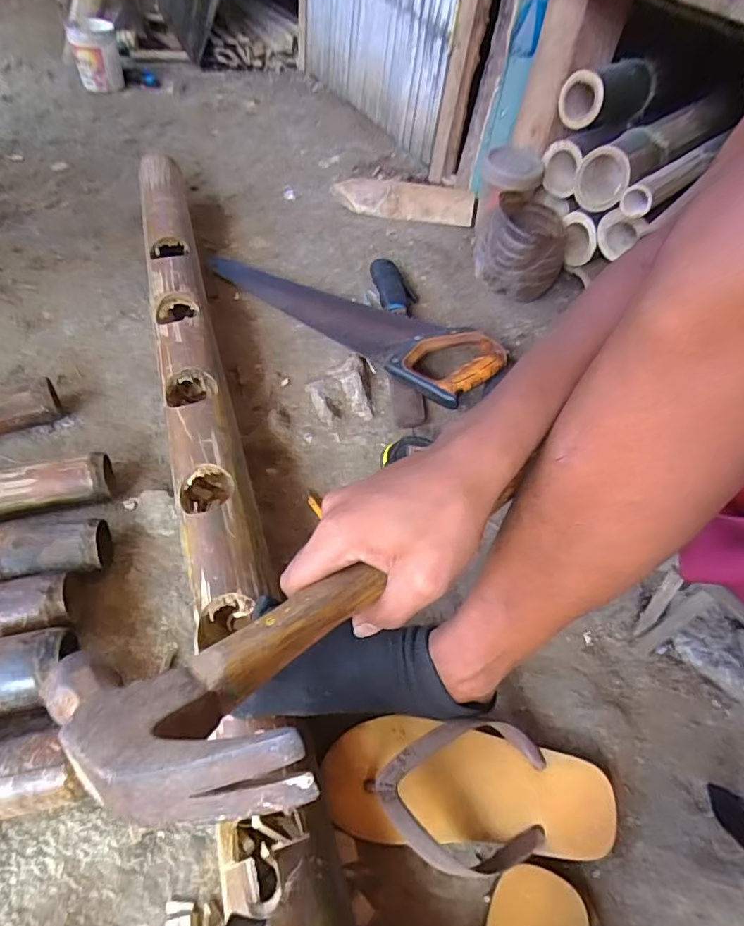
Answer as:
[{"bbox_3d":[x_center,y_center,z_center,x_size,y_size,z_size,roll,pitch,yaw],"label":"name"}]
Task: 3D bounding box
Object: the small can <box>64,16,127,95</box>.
[{"bbox_3d":[-0.701,-1.037,1.341,0.114,0.122,0.119,-15,55,-16],"label":"small can"}]

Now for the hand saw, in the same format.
[{"bbox_3d":[-0.052,-0.250,0.832,0.489,0.042,0.135,34,57,20],"label":"hand saw"}]

